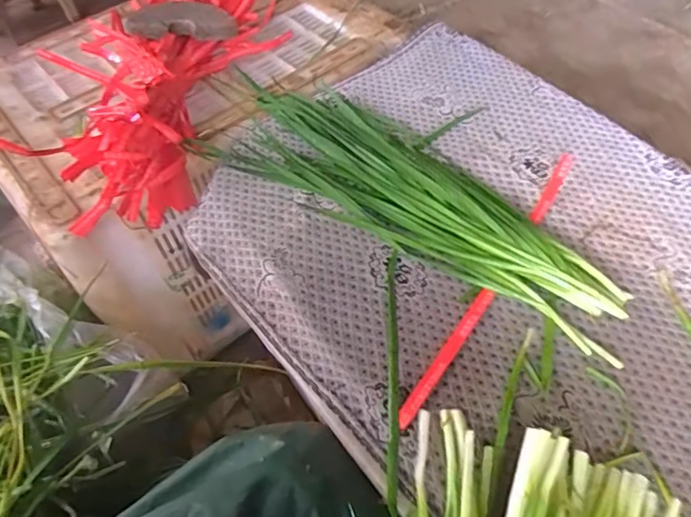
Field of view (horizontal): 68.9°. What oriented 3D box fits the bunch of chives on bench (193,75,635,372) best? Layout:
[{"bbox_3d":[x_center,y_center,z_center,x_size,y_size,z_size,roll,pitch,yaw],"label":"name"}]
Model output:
[{"bbox_3d":[0.064,-0.085,0.541,0.490,0.045,0.164,30,61,20],"label":"bunch of chives on bench"}]

